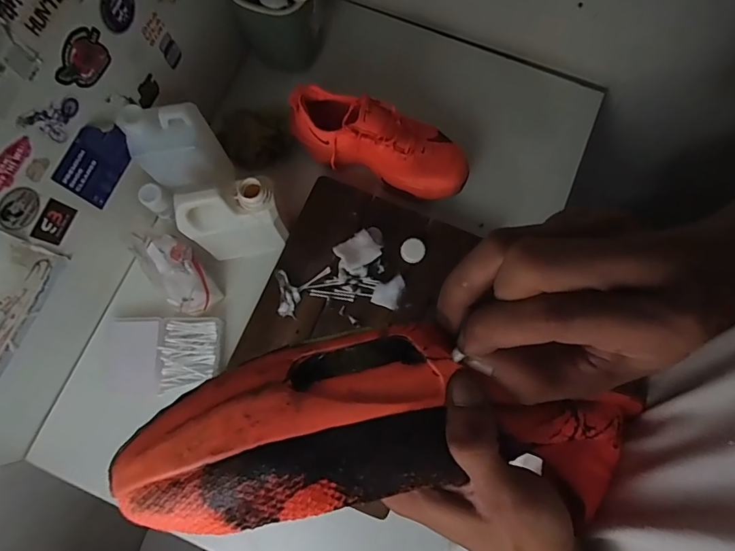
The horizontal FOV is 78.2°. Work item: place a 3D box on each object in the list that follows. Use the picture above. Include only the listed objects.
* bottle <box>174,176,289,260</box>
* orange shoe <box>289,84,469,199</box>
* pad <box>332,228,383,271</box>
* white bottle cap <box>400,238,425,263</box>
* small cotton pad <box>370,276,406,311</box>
[{"bbox_3d":[-0.178,-0.070,0.617,0.121,0.141,0.066,-17,78,-3],"label":"bottle"},{"bbox_3d":[0.022,-0.204,0.682,0.265,0.123,0.091,19,78,5],"label":"orange shoe"},{"bbox_3d":[-0.014,-0.038,0.657,0.058,0.010,0.052,-33,58,-9],"label":"pad"},{"bbox_3d":[0.066,-0.036,0.658,0.034,0.008,0.035,0,77,0],"label":"white bottle cap"},{"bbox_3d":[0.031,0.022,0.651,0.040,0.004,0.049,18,78,4],"label":"small cotton pad"}]

